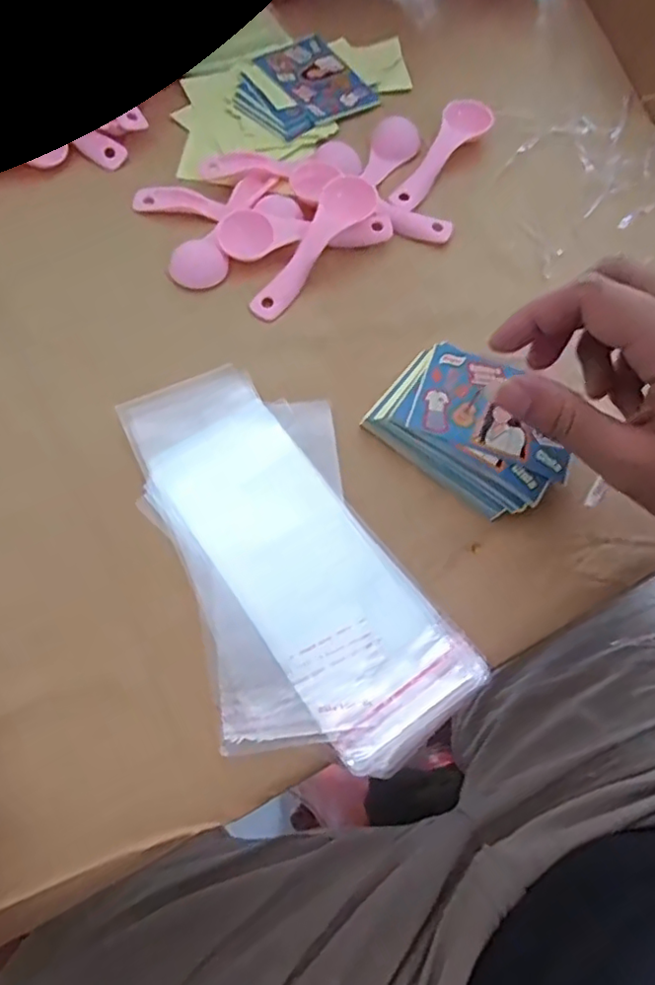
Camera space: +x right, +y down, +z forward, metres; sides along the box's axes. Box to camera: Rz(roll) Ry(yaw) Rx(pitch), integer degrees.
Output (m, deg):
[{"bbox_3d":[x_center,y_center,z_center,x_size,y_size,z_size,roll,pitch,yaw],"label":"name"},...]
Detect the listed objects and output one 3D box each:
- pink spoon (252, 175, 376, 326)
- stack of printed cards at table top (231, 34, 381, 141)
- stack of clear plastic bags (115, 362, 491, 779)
[{"bbox_3d":[-0.010,-0.156,0.384,0.030,0.010,0.113,33,81,12],"label":"pink spoon"},{"bbox_3d":[-0.023,-0.307,0.452,0.098,0.006,0.090,-32,71,-15],"label":"stack of printed cards at table top"},{"bbox_3d":[-0.023,0.028,0.307,0.111,0.013,0.221,-24,69,-12],"label":"stack of clear plastic bags"}]

